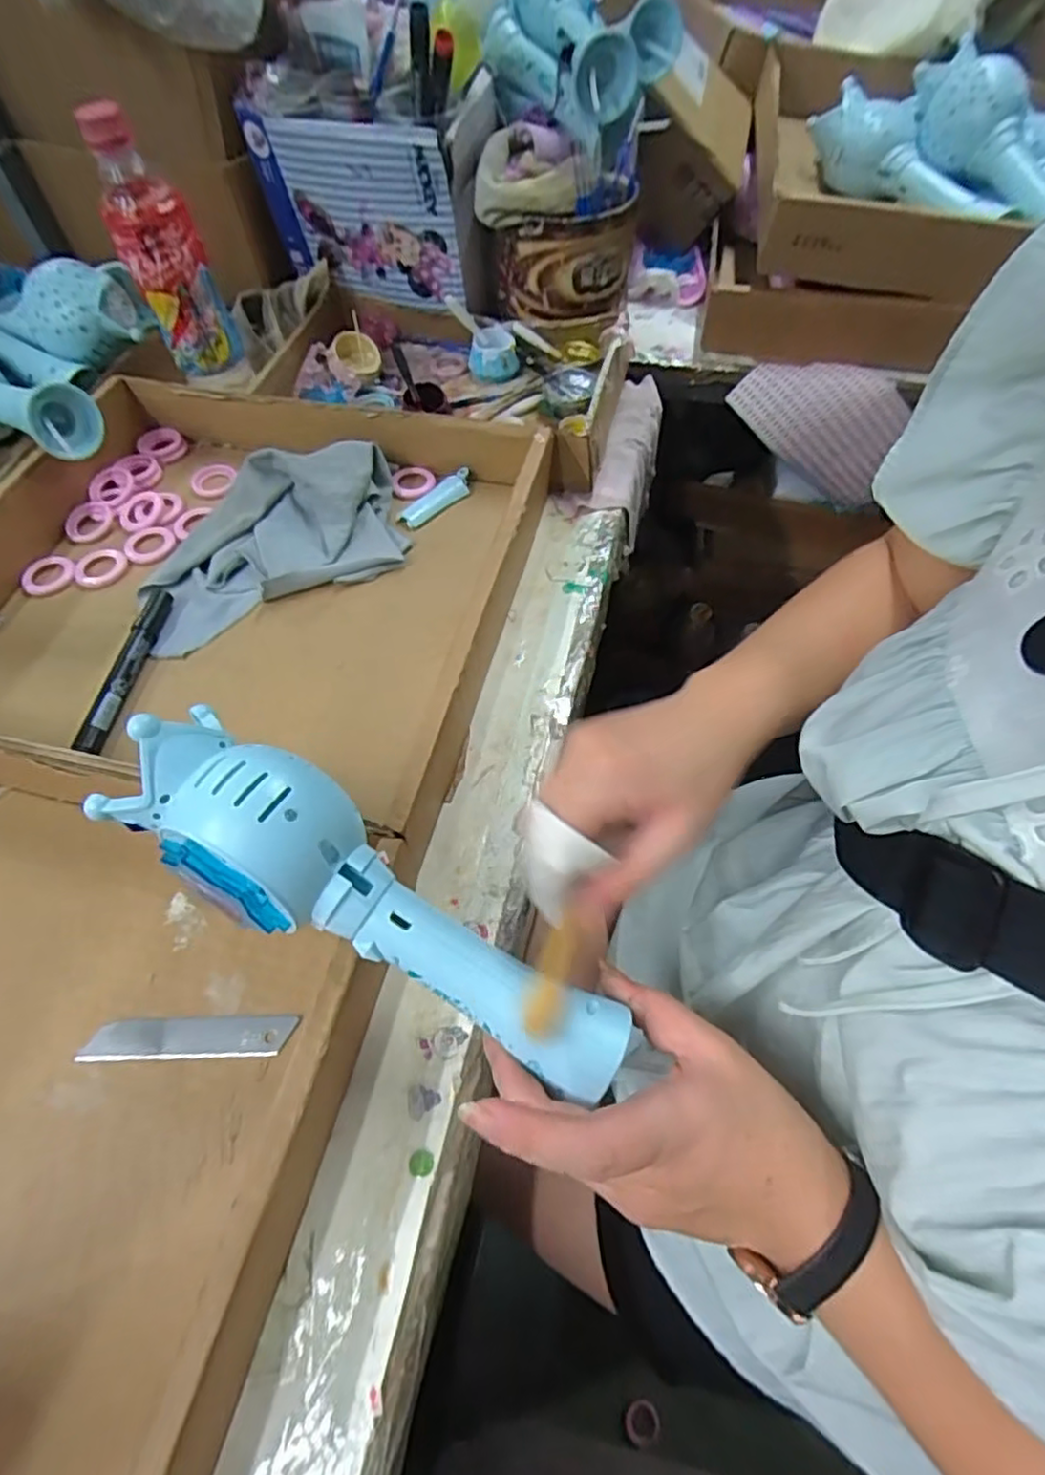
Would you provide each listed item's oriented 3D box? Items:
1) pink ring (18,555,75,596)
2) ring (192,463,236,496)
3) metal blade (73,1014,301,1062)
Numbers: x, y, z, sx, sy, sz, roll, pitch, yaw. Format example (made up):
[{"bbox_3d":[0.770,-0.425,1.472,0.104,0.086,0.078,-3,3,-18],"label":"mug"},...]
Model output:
[{"bbox_3d":[-0.353,-0.122,0.485,0.033,0.006,0.039,21,60,12],"label":"pink ring"},{"bbox_3d":[-0.256,-0.214,0.538,0.035,0.004,0.038,-18,60,-11],"label":"ring"},{"bbox_3d":[-0.160,0.144,0.313,0.098,0.004,0.019,-1,58,-1],"label":"metal blade"}]

